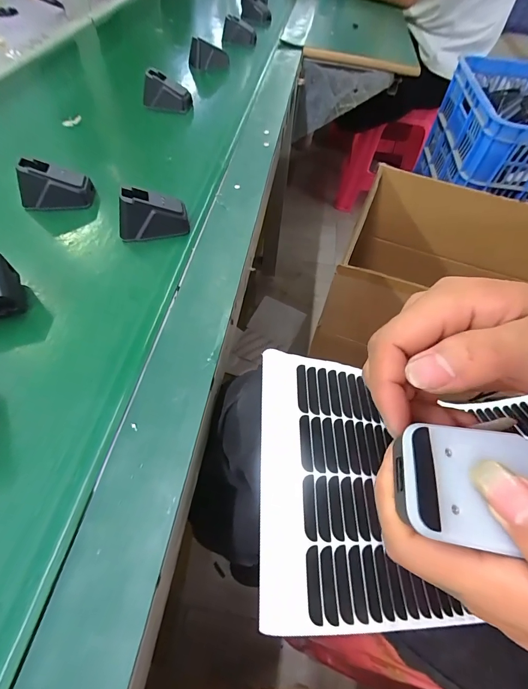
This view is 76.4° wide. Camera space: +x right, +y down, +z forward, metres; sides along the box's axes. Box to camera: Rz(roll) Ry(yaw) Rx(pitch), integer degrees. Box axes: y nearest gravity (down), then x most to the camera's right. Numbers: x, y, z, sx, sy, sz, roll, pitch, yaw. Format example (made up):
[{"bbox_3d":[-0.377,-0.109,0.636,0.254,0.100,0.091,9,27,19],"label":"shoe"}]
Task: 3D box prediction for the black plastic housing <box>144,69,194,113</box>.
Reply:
[{"bbox_3d":[-0.148,-0.380,0.504,0.069,0.044,0.025,15,56,6],"label":"black plastic housing"}]

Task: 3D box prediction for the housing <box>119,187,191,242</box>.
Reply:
[{"bbox_3d":[-0.112,-0.133,0.336,0.065,0.040,0.031,-10,57,-11],"label":"housing"}]

